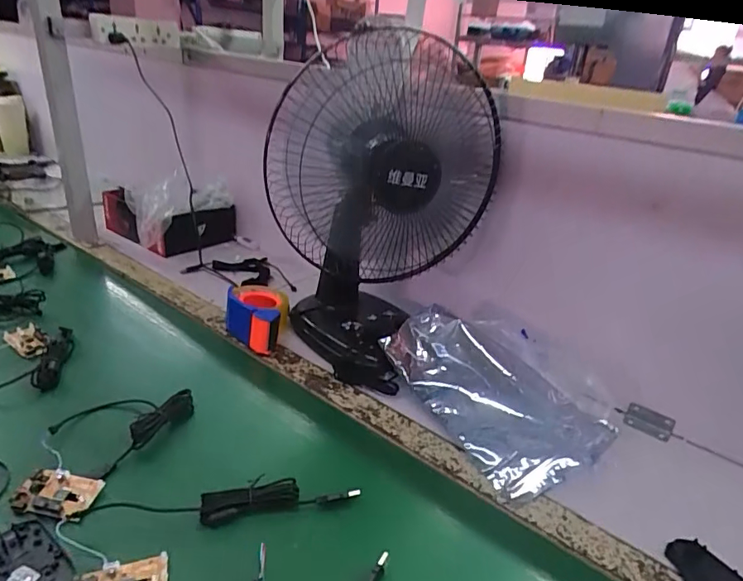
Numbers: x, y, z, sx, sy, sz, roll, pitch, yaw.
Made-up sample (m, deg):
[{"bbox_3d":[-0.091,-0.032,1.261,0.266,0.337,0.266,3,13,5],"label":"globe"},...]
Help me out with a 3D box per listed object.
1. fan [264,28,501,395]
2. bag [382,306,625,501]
[{"bbox_3d":[0.020,-0.107,0.728,0.266,0.427,0.230,12,26,11],"label":"fan"},{"bbox_3d":[0.189,0.126,0.693,0.235,0.086,0.284,-9,29,-30],"label":"bag"}]

